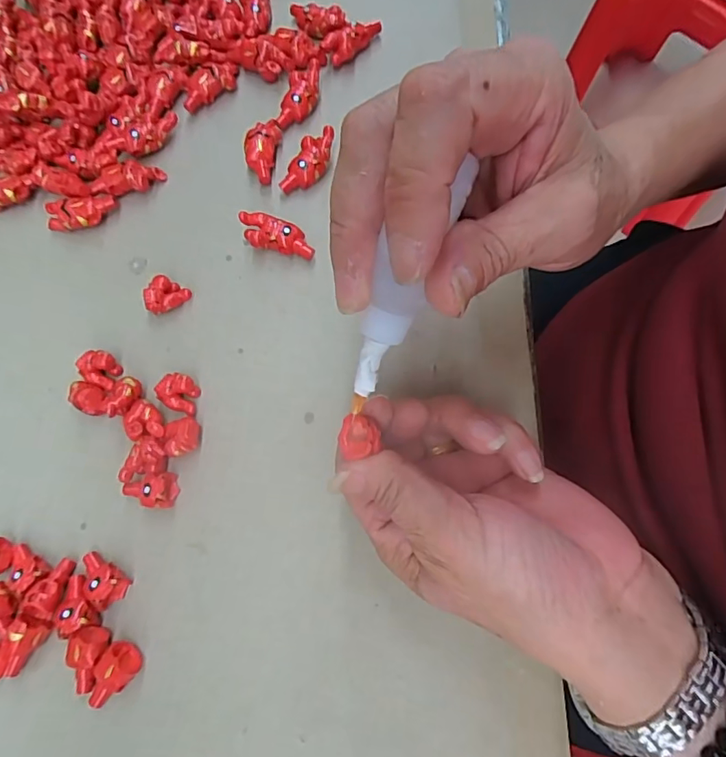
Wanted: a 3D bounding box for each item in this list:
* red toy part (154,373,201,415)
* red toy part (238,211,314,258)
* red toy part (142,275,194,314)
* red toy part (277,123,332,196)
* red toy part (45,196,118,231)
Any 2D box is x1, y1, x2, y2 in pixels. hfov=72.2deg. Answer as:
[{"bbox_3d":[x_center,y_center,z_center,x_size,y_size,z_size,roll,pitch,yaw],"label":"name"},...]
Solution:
[{"bbox_3d":[-0.096,0.007,0.257,0.020,0.011,0.018,14,76,6],"label":"red toy part"},{"bbox_3d":[-0.046,-0.078,0.273,0.041,0.015,0.017,14,76,6],"label":"red toy part"},{"bbox_3d":[-0.107,-0.043,0.271,0.019,0.013,0.020,0,75,2],"label":"red toy part"},{"bbox_3d":[-0.031,-0.123,0.282,0.019,0.011,0.042,37,95,11],"label":"red toy part"},{"bbox_3d":[-0.162,-0.094,0.285,0.042,0.014,0.018,-7,75,0],"label":"red toy part"}]

